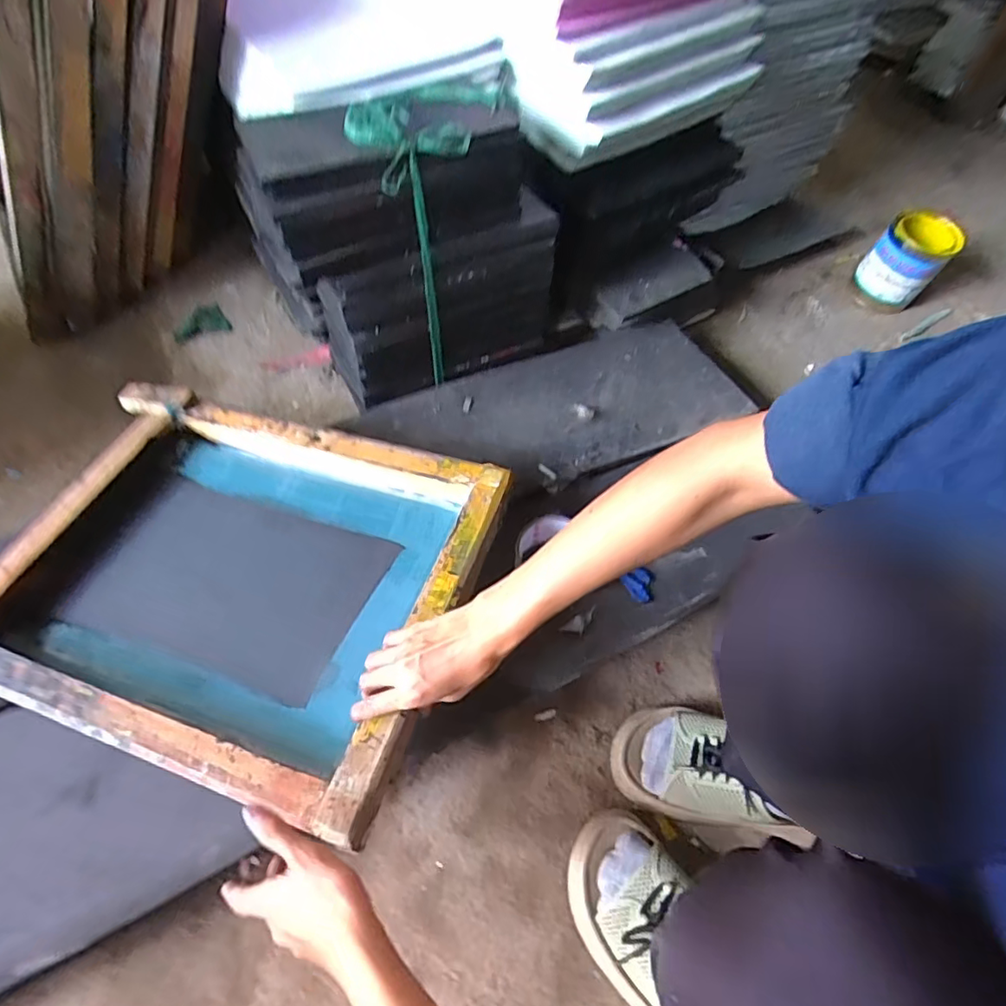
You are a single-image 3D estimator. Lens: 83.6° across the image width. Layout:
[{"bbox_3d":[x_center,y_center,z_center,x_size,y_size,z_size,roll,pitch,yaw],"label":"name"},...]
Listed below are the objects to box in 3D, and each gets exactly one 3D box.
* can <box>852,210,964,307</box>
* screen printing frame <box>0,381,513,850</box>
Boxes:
[{"bbox_3d":[0.715,-0.434,0.991,0.114,0.147,0.110,37,64,19],"label":"can"},{"bbox_3d":[-0.264,0.066,0.572,0.452,0.053,0.357,14,55,12],"label":"screen printing frame"}]

